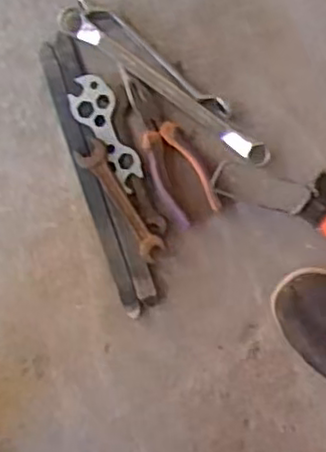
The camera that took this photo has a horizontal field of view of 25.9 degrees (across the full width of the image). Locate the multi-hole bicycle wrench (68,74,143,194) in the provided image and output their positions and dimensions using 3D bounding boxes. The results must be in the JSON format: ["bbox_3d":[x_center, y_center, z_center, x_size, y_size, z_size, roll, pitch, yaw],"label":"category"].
[{"bbox_3d":[-0.054,-0.095,0.711,0.043,0.004,0.120,-29,90,1],"label":"multi-hole bicycle wrench"}]

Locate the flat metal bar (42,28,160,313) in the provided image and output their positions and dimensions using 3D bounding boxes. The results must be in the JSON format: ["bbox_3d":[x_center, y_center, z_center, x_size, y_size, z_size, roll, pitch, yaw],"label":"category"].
[{"bbox_3d":[-0.063,-0.050,0.714,0.037,0.011,0.282,-17,91,1],"label":"flat metal bar"}]

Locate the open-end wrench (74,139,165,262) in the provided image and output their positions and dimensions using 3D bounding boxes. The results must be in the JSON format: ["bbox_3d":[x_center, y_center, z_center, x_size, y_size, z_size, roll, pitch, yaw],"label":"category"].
[{"bbox_3d":[-0.041,-0.026,0.714,0.031,0.006,0.130,-34,90,1],"label":"open-end wrench"}]

